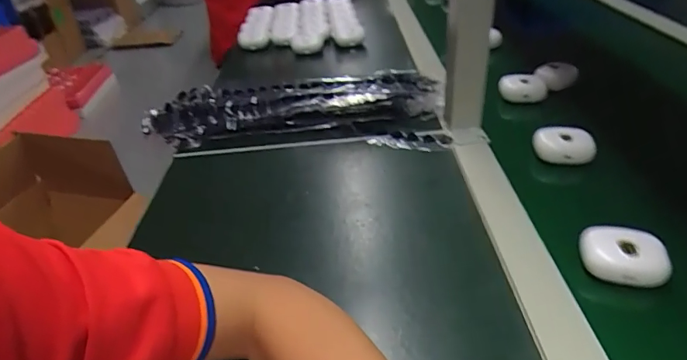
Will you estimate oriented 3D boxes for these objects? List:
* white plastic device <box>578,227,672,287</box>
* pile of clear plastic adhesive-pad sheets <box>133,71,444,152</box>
[{"bbox_3d":[0.226,0.061,0.359,0.062,0.029,0.043,9,37,19],"label":"white plastic device"},{"bbox_3d":[-0.065,-0.087,0.580,0.396,0.064,0.112,-2,35,4],"label":"pile of clear plastic adhesive-pad sheets"}]

